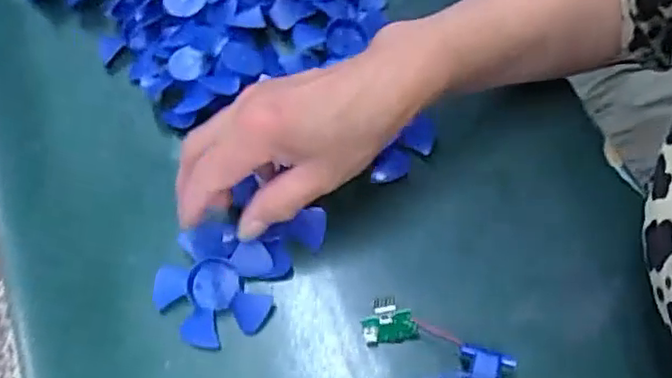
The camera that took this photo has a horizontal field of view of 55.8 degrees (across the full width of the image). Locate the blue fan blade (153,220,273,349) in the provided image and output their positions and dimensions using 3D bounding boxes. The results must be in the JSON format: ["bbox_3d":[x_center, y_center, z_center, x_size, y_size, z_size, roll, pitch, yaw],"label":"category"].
[{"bbox_3d":[-0.072,0.058,0.387,0.068,0.022,0.067,-1,66,2],"label":"blue fan blade"}]

